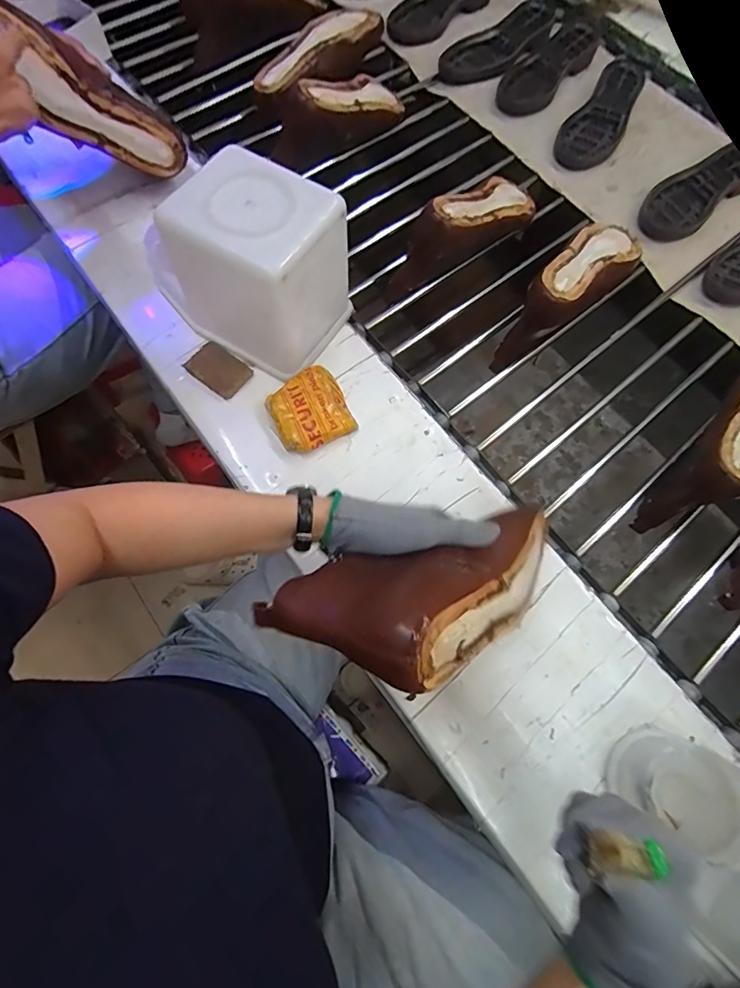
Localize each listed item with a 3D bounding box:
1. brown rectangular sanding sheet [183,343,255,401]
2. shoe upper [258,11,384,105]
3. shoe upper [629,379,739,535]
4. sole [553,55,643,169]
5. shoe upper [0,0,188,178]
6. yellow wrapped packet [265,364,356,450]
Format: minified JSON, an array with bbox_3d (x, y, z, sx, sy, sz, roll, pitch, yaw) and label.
[{"bbox_3d":[-0.182,-0.150,0.574,0.071,0.006,0.051,37,72,10],"label":"brown rectangular sanding sheet"},{"bbox_3d":[-0.090,-0.742,0.804,0.235,0.068,0.091,-23,72,-11],"label":"shoe upper"},{"bbox_3d":[0.448,-0.070,0.595,0.270,0.119,0.080,-40,76,-16],"label":"shoe upper"},{"bbox_3d":[0.410,-0.662,0.825,0.090,0.023,0.285,33,71,9],"label":"sole"},{"bbox_3d":[-0.347,-0.481,0.565,0.079,0.255,0.082,-26,67,32],"label":"shoe upper"},{"bbox_3d":[-0.071,-0.098,0.555,0.087,0.021,0.090,-25,73,-11],"label":"yellow wrapped packet"}]

